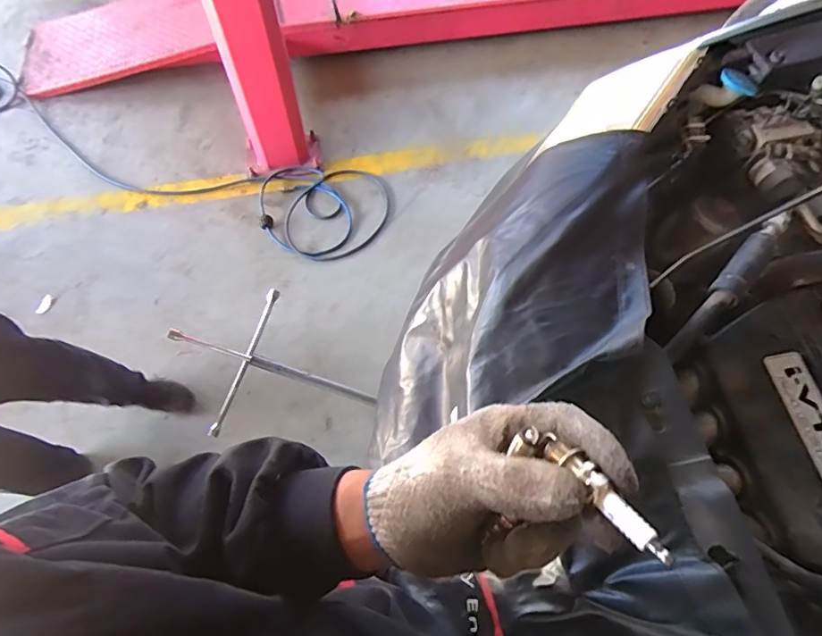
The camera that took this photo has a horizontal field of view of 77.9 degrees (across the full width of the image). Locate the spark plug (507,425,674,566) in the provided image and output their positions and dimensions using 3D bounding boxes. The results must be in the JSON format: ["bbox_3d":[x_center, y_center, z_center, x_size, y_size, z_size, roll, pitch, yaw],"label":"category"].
[{"bbox_3d":[0.084,0.081,0.241,0.014,0.013,0.084,-34,44,-16],"label":"spark plug"}]

